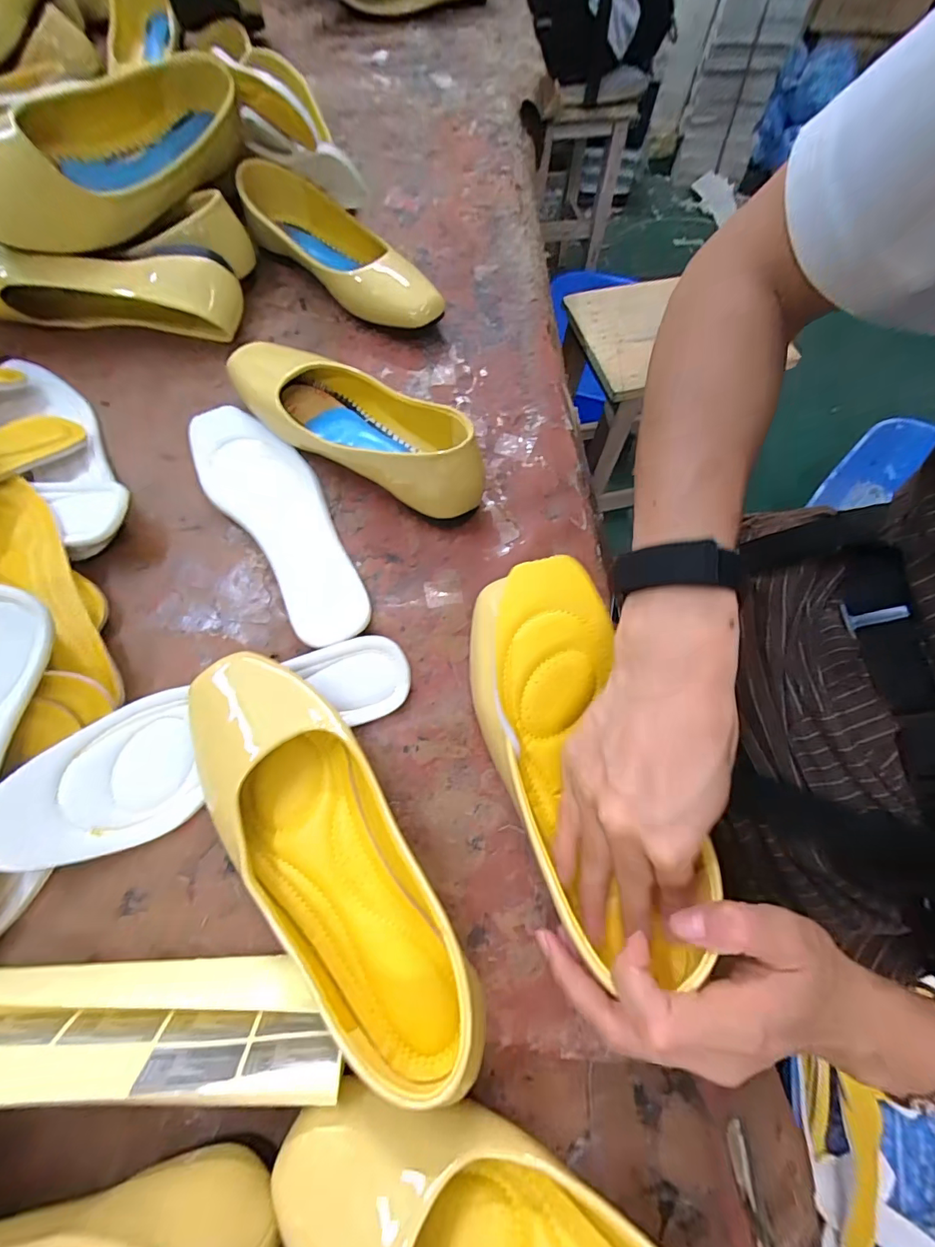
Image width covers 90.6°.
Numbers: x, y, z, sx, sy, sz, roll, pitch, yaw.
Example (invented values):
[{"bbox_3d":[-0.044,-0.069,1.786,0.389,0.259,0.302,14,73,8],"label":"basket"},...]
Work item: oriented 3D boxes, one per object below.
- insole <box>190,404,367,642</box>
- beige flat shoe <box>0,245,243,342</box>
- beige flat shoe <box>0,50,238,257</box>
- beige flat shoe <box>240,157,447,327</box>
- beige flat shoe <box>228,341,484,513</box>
[{"bbox_3d":[-0.142,-0.081,0.353,0.072,0.019,0.233,-30,71,-14],"label":"insole"},{"bbox_3d":[-0.333,-0.294,0.414,0.243,0.065,0.066,2,67,-1],"label":"beige flat shoe"},{"bbox_3d":[-0.297,-0.386,0.380,0.075,0.069,0.236,34,70,12],"label":"beige flat shoe"},{"bbox_3d":[-0.119,-0.361,0.450,0.230,0.063,0.084,42,71,15],"label":"beige flat shoe"},{"bbox_3d":[-0.093,-0.166,0.367,0.251,0.062,0.084,35,70,12],"label":"beige flat shoe"}]

